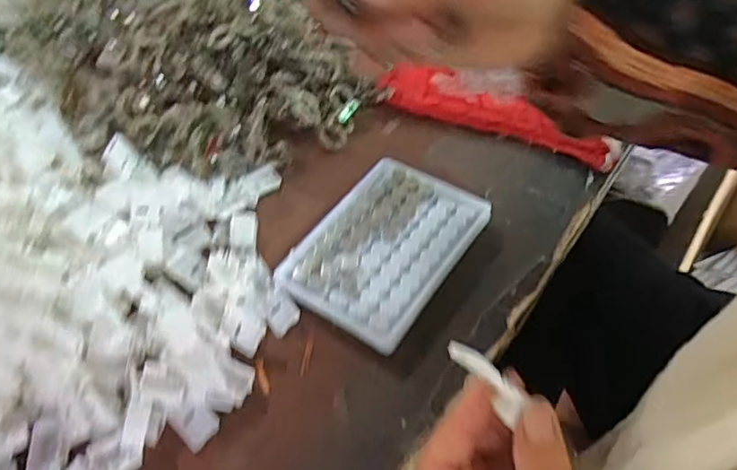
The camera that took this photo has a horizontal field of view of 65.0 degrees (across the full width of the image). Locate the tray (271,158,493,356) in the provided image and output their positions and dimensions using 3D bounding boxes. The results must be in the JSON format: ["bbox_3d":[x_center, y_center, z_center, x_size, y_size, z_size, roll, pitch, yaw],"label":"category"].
[{"bbox_3d":[0.011,0.007,0.398,0.098,0.017,0.132,30,61,23],"label":"tray"}]

